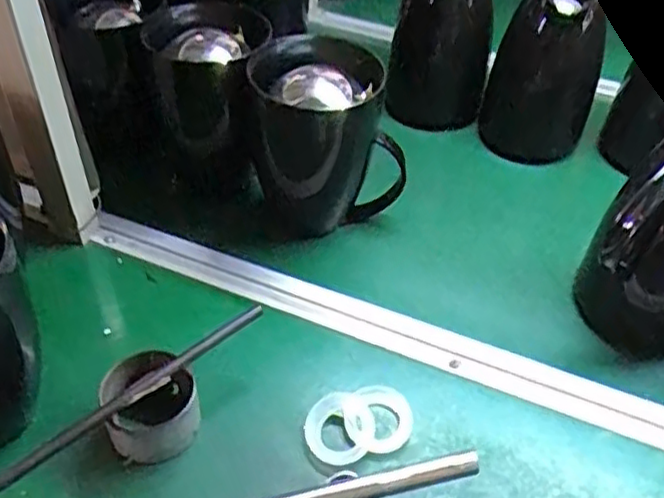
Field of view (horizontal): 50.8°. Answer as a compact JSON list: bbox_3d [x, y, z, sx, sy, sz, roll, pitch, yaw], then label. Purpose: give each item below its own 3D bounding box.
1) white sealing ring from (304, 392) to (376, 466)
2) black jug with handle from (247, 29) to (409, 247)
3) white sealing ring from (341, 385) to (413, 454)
[{"bbox_3d":[0.008,0.148,0.585,0.057,0.006,0.062,2,44,-2],"label":"white sealing ring"},{"bbox_3d":[-0.005,-0.115,0.739,0.159,0.190,0.122,3,44,-1],"label":"black jug with handle"},{"bbox_3d":[0.042,0.144,0.601,0.063,0.006,0.060,2,44,-2],"label":"white sealing ring"}]

